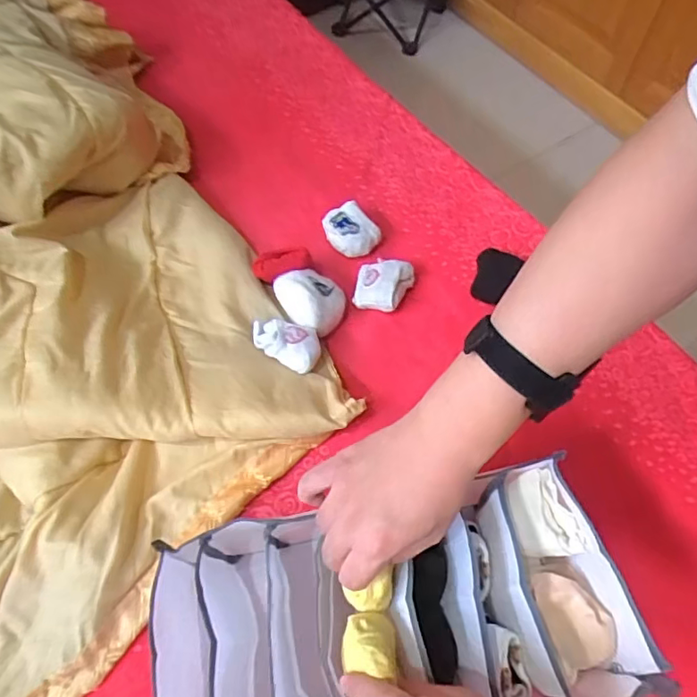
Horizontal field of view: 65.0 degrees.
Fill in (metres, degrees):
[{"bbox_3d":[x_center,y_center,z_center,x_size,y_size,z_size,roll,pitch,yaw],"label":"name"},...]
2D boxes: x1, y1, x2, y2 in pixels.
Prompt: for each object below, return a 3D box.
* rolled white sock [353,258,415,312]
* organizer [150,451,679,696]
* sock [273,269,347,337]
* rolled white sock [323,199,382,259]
[{"bbox_3d":[0.044,-0.081,0.674,0.065,0.036,0.073,13,63,8],"label":"rolled white sock"},{"bbox_3d":[0.020,0.224,0.459,0.398,0.112,0.202,-15,60,10],"label":"organizer"},{"bbox_3d":[-0.046,-0.058,0.650,0.085,0.056,0.069,29,67,16],"label":"sock"},{"bbox_3d":[0.004,-0.153,0.713,0.067,0.045,0.072,-17,63,-8],"label":"rolled white sock"}]

